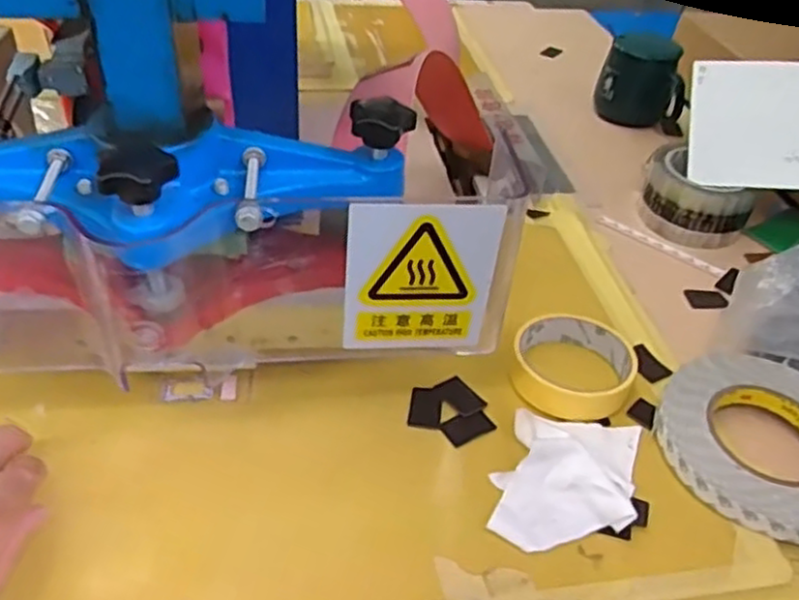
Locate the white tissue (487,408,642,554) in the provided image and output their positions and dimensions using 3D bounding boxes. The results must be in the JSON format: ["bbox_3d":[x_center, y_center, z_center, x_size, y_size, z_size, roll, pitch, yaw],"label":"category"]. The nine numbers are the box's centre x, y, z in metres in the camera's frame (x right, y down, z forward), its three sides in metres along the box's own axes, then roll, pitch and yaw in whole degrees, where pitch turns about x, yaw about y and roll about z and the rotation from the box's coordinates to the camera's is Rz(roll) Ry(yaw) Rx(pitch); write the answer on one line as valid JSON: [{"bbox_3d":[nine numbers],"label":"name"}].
[{"bbox_3d":[0.108,0.106,0.445,0.081,0.026,0.112,16,42,11],"label":"white tissue"}]

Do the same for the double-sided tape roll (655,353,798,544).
[{"bbox_3d":[0.249,0.094,0.476,0.140,0.020,0.139,3,41,-3],"label":"double-sided tape roll"}]

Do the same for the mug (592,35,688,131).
[{"bbox_3d":[0.296,-0.266,0.862,0.102,0.095,0.079,14,42,9],"label":"mug"}]

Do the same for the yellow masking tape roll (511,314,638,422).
[{"bbox_3d":[0.126,0.046,0.511,0.085,0.029,0.085,3,41,-3],"label":"yellow masking tape roll"}]

